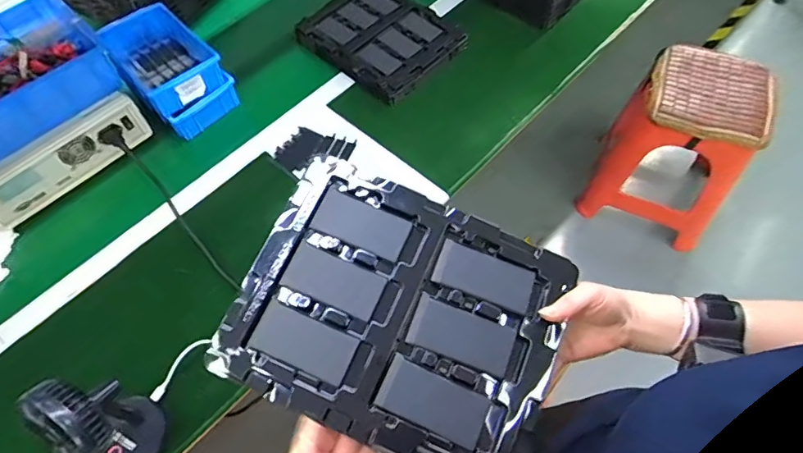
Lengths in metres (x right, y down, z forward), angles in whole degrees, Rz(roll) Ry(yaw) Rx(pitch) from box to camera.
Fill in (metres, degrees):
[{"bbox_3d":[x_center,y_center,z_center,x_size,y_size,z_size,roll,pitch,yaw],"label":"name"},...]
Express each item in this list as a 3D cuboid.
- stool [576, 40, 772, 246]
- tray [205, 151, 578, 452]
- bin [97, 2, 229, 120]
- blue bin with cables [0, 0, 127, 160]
[{"bbox_3d":[0.871,-0.222,1.584,0.380,0.483,0.330,31,66,17],"label":"stool"},{"bbox_3d":[-0.001,0.073,0.446,0.268,0.043,0.216,21,63,13],"label":"tray"},{"bbox_3d":[-0.431,-0.307,0.924,0.142,0.070,0.207,-36,66,-18],"label":"bin"},{"bbox_3d":[-0.655,-0.241,0.828,0.240,0.084,0.320,32,66,18],"label":"blue bin with cables"}]

